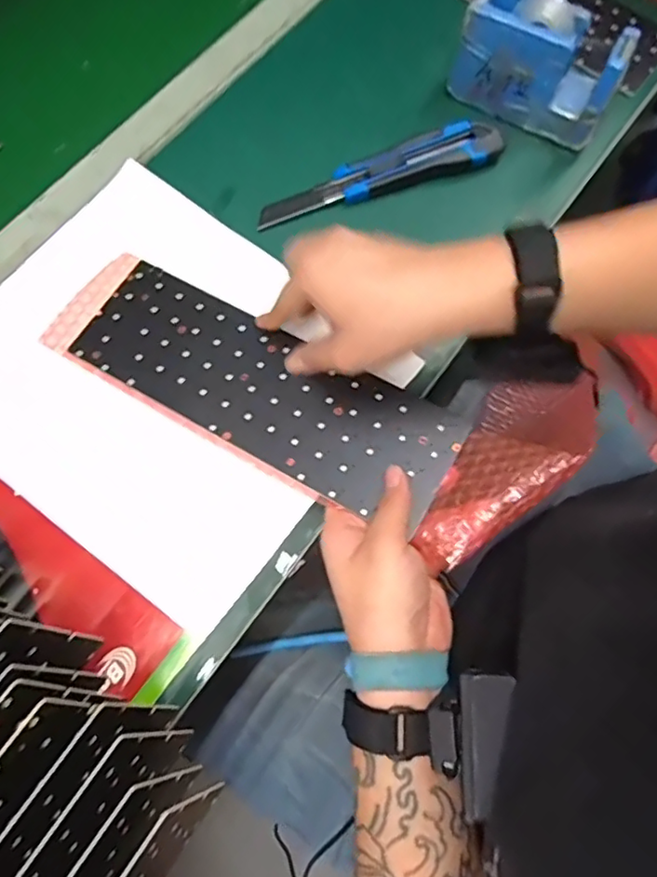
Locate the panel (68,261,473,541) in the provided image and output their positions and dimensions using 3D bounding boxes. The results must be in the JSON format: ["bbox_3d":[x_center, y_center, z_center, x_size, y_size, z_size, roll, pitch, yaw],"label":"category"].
[{"bbox_3d":[-0.047,-0.037,0.410,0.276,0.006,0.092,27,74,12],"label":"panel"}]

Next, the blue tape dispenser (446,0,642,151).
[{"bbox_3d":[0.173,-0.307,0.475,0.133,0.087,0.047,27,74,6],"label":"blue tape dispenser"}]

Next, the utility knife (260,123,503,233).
[{"bbox_3d":[0.042,-0.216,0.474,0.206,0.021,0.040,-21,75,-8],"label":"utility knife"}]

